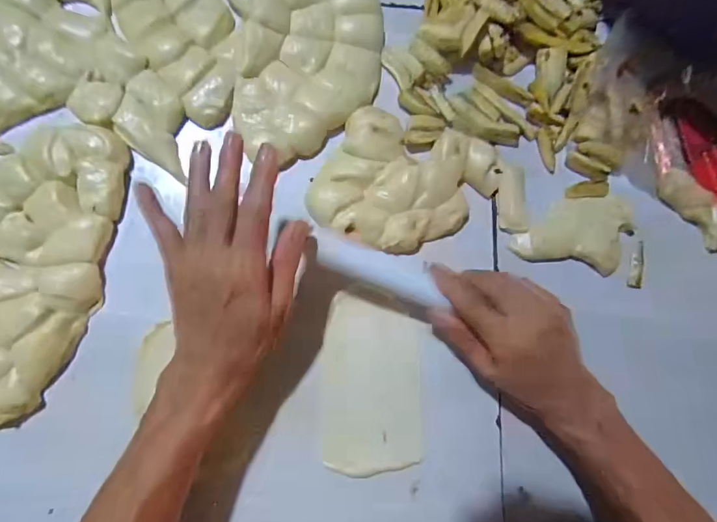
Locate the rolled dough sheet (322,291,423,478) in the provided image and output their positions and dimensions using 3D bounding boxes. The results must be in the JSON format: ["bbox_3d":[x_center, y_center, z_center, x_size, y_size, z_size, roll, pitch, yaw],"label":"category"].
[{"bbox_3d":[0.013,0.107,0.370,0.085,0.009,0.148,1,82,-2],"label":"rolled dough sheet"}]

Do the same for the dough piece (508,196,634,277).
[{"bbox_3d":[0.206,-0.029,0.395,0.117,0.016,0.071,10,84,-5],"label":"dough piece"}]

